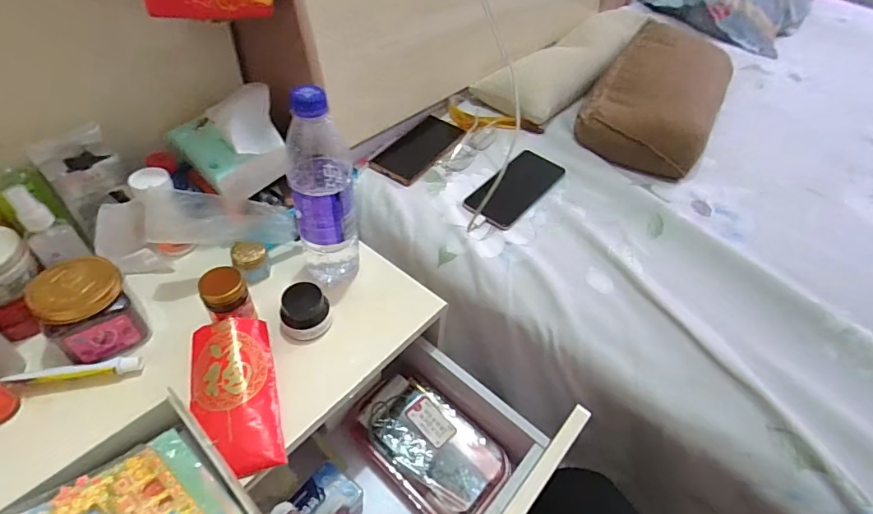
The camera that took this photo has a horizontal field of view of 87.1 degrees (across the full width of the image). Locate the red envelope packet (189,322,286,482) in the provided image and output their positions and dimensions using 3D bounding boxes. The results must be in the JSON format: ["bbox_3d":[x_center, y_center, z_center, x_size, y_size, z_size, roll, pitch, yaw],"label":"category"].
[{"bbox_3d":[-0.190,0.126,0.429,0.074,0.034,0.146,-11,49,-16],"label":"red envelope packet"}]

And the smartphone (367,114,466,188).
[{"bbox_3d":[-0.026,-0.170,0.717,0.078,0.009,0.171,27,50,19],"label":"smartphone"}]

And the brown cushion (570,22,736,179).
[{"bbox_3d":[0.398,-0.295,0.817,0.200,0.082,0.427,27,50,19],"label":"brown cushion"}]

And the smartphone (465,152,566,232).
[{"bbox_3d":[0.115,-0.103,0.658,0.074,0.011,0.164,32,52,23],"label":"smartphone"}]

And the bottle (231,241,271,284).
[{"bbox_3d":[-0.218,0.004,0.539,0.039,0.036,0.036,-18,51,-21],"label":"bottle"}]

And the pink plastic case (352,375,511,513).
[{"bbox_3d":[-0.006,0.222,0.550,0.185,0.039,0.111,37,54,26],"label":"pink plastic case"}]

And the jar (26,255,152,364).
[{"bbox_3d":[-0.339,0.049,0.450,0.073,0.078,0.077,-26,55,-27],"label":"jar"}]

